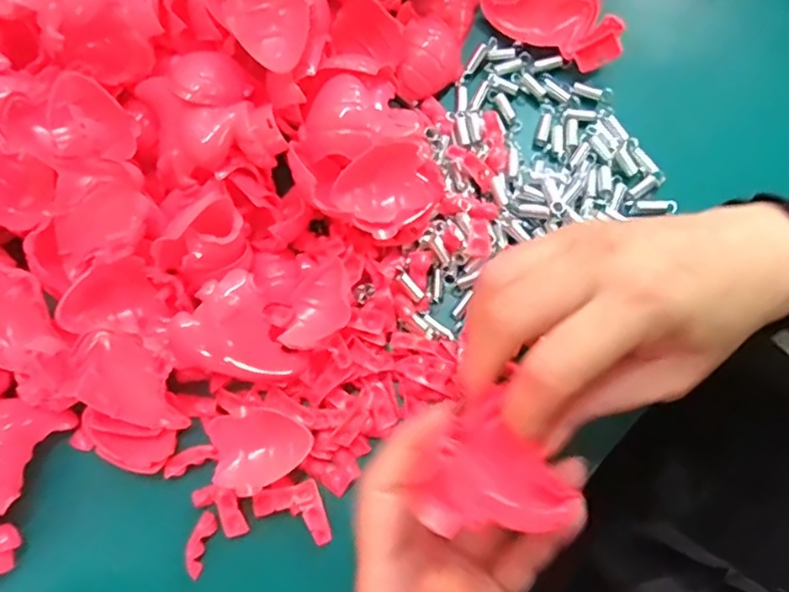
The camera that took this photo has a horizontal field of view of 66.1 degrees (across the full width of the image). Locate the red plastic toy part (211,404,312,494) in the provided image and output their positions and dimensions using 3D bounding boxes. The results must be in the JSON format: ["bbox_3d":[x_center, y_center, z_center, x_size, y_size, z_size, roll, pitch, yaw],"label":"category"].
[{"bbox_3d":[-0.063,0.072,0.290,0.044,0.014,0.038,-16,77,-3],"label":"red plastic toy part"}]

